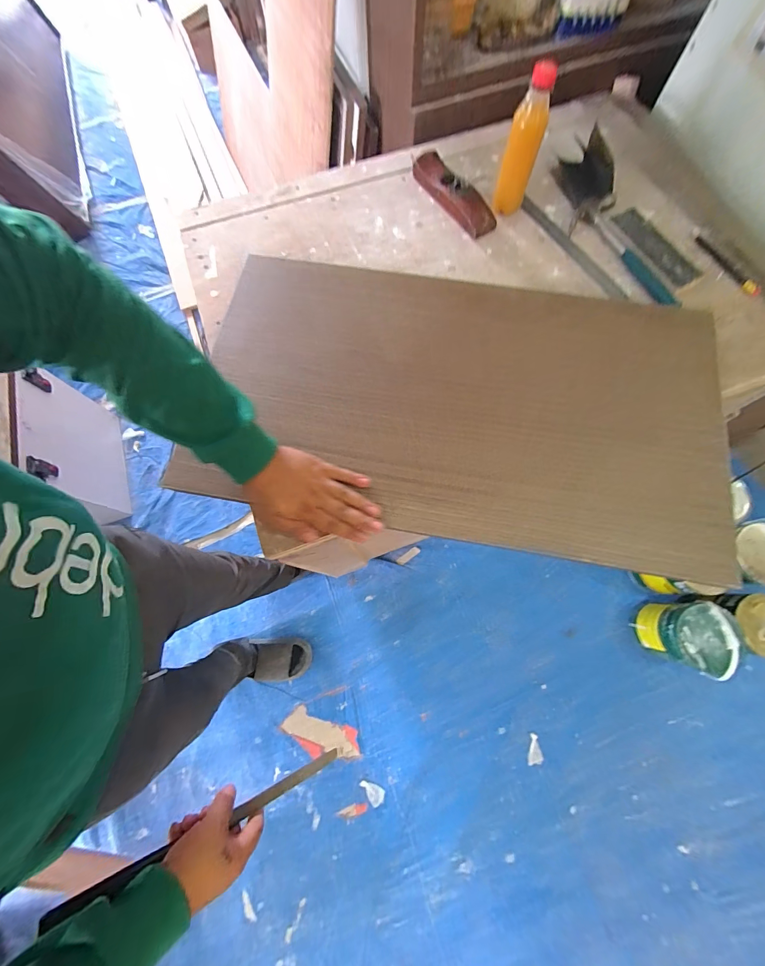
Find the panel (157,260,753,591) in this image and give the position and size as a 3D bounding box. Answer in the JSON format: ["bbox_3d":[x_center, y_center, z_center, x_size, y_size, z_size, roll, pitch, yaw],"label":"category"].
[{"bbox_3d":[0.112,-0.124,0.510,0.718,0.030,0.401,10,75,3],"label":"panel"}]

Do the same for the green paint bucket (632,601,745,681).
[{"bbox_3d":[0.856,0.431,1.016,0.167,0.183,0.172,0,73,1],"label":"green paint bucket"}]

